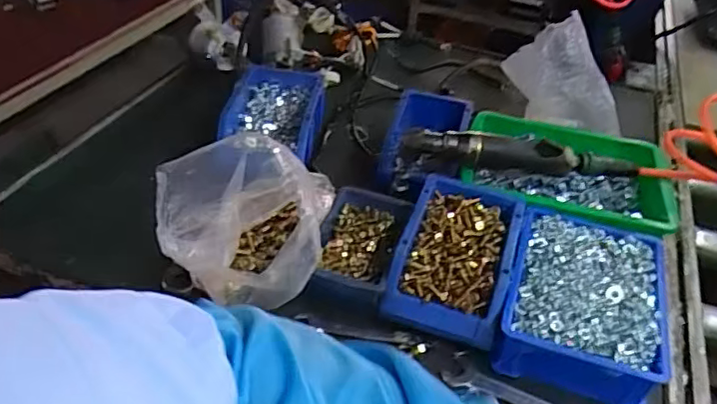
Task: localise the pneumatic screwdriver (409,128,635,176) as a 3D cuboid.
[{"bbox_3d":[0.198,-0.060,0.710,0.285,0.048,0.037,6,40,0],"label":"pneumatic screwdriver"}]

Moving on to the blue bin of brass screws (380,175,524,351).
[{"bbox_3d":[0.103,0.058,0.630,0.115,0.064,0.183,15,41,11],"label":"blue bin of brass screws"}]

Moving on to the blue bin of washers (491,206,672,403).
[{"bbox_3d":[0.228,0.101,0.605,0.151,0.067,0.196,17,41,13],"label":"blue bin of washers"}]

